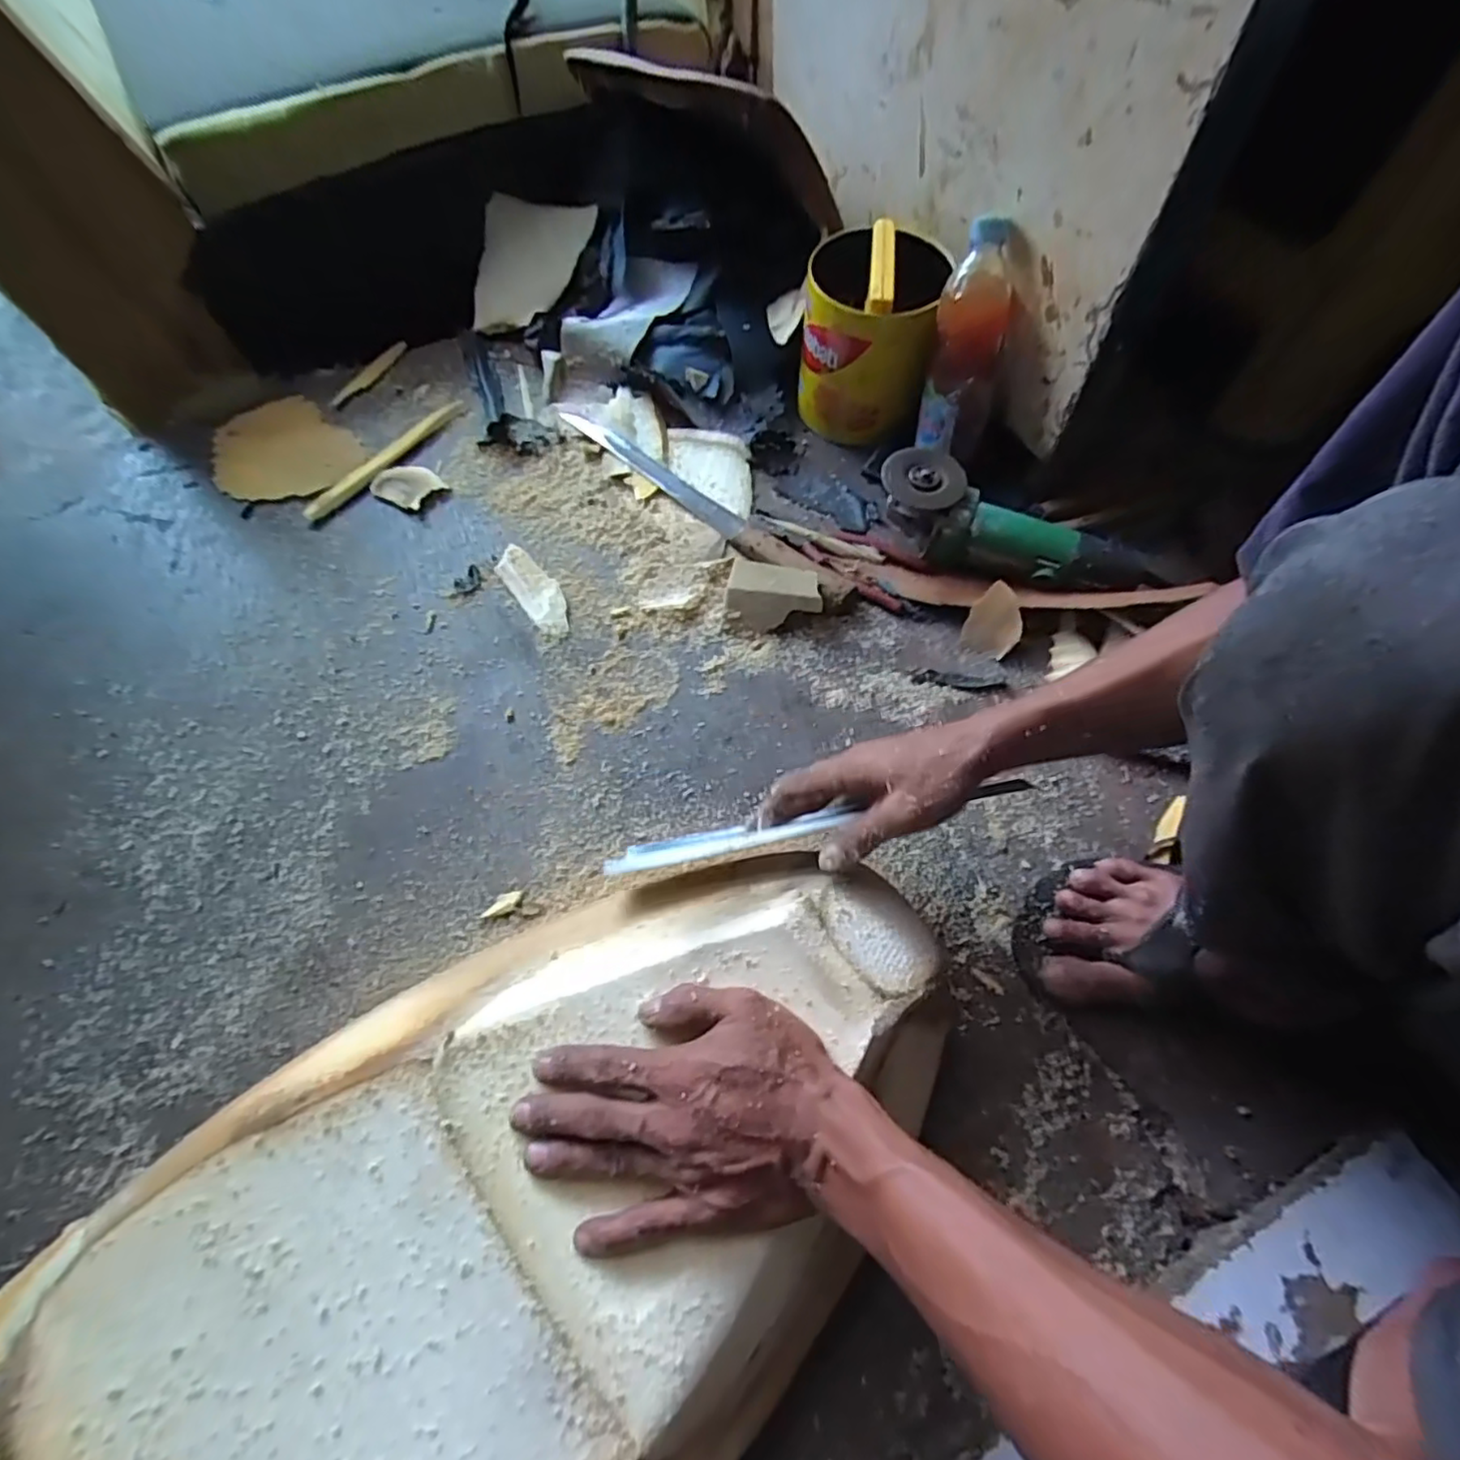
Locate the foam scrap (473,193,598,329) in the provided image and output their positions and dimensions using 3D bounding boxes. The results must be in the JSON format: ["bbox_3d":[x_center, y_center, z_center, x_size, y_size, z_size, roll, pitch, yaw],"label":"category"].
[{"bbox_3d":[-0.288,-0.677,0.928,0.132,0.183,0.035,1,54,-33],"label":"foam scrap"}]

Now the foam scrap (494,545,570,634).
[{"bbox_3d":[-0.207,-0.150,0.681,0.044,0.006,0.125,-34,68,-14],"label":"foam scrap"}]

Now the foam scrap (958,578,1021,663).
[{"bbox_3d":[0.259,-0.107,0.629,0.049,0.007,0.069,21,100,10],"label":"foam scrap"}]

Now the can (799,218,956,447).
[{"bbox_3d":[0.151,-0.439,0.720,0.137,0.163,0.148,1,64,2],"label":"can"}]

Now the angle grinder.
[{"bbox_3d":[0.286,-0.200,0.646,0.281,0.078,0.086,15,65,8],"label":"angle grinder"}]

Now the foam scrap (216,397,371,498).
[{"bbox_3d":[-0.545,-0.338,0.769,0.181,0.025,0.149,35,69,17],"label":"foam scrap"}]

